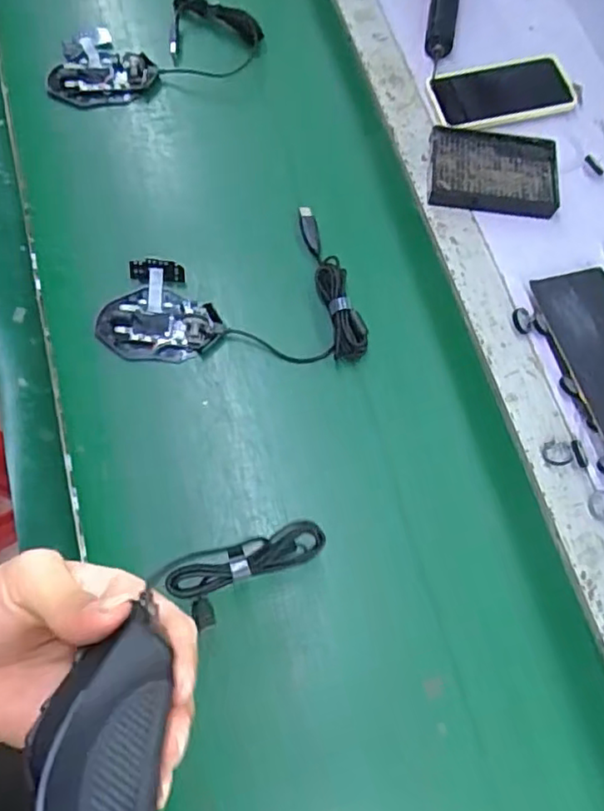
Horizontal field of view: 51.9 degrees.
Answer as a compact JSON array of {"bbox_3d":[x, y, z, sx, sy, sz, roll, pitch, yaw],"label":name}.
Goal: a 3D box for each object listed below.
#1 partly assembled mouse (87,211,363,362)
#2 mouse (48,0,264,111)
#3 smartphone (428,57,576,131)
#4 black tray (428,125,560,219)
[{"bbox_3d":[-0.070,-0.113,0.605,0.245,0.026,0.158,-4,71,-4],"label":"partly assembled mouse"},{"bbox_3d":[-0.165,-0.401,0.705,0.242,0.034,0.098,-28,74,-11],"label":"mouse"},{"bbox_3d":[0.230,-0.358,0.709,0.161,0.007,0.077,-12,71,-6],"label":"smartphone"},{"bbox_3d":[0.209,-0.257,0.677,0.137,0.018,0.101,5,70,0],"label":"black tray"}]

